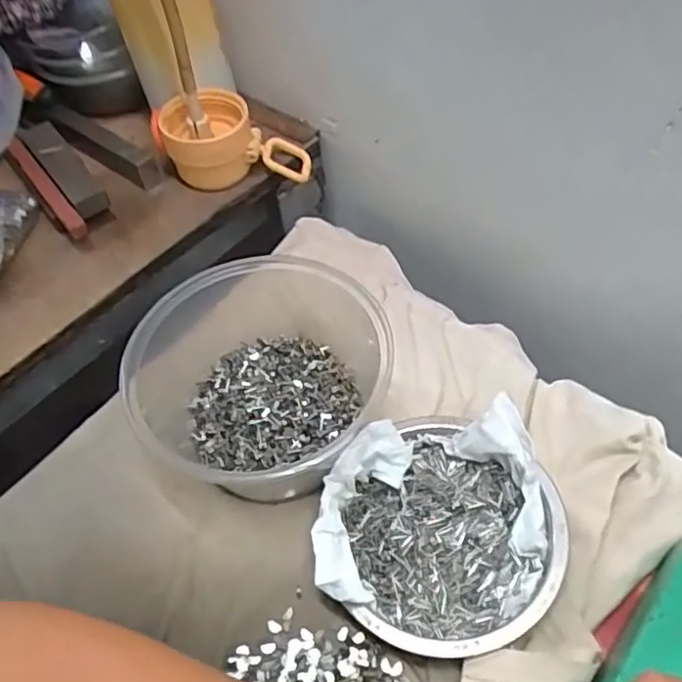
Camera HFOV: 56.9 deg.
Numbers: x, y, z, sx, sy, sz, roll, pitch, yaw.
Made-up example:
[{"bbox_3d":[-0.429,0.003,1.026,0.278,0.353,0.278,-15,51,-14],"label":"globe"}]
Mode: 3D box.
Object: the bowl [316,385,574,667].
[{"bbox_3d":[0.049,0.095,0.323,0.122,0.029,0.117,-3,54,3],"label":"bowl"}]

